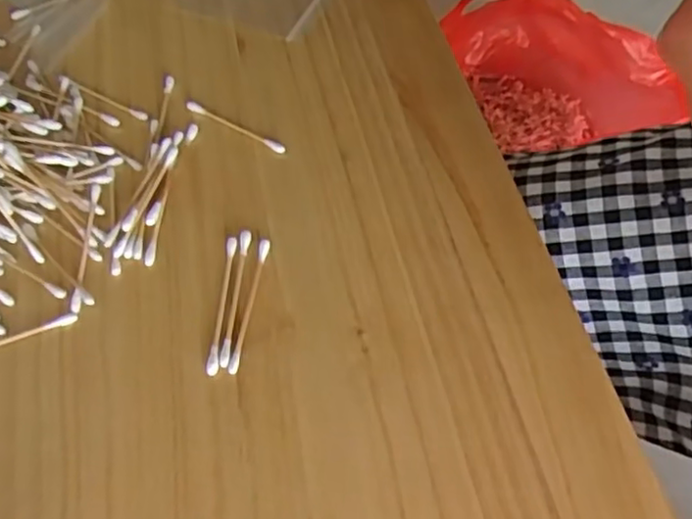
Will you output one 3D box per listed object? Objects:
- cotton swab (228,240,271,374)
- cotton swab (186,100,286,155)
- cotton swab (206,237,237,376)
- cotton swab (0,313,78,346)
[{"bbox_3d":[-0.046,0.021,0.317,0.005,0.004,0.072,6,59,8],"label":"cotton swab"},{"bbox_3d":[-0.065,-0.077,0.381,0.072,0.004,0.008,29,64,20],"label":"cotton swab"},{"bbox_3d":[-0.060,0.021,0.317,0.006,0.004,0.073,1,58,4],"label":"cotton swab"},{"bbox_3d":[-0.165,0.039,0.315,0.071,0.004,0.006,-19,59,-8],"label":"cotton swab"}]

